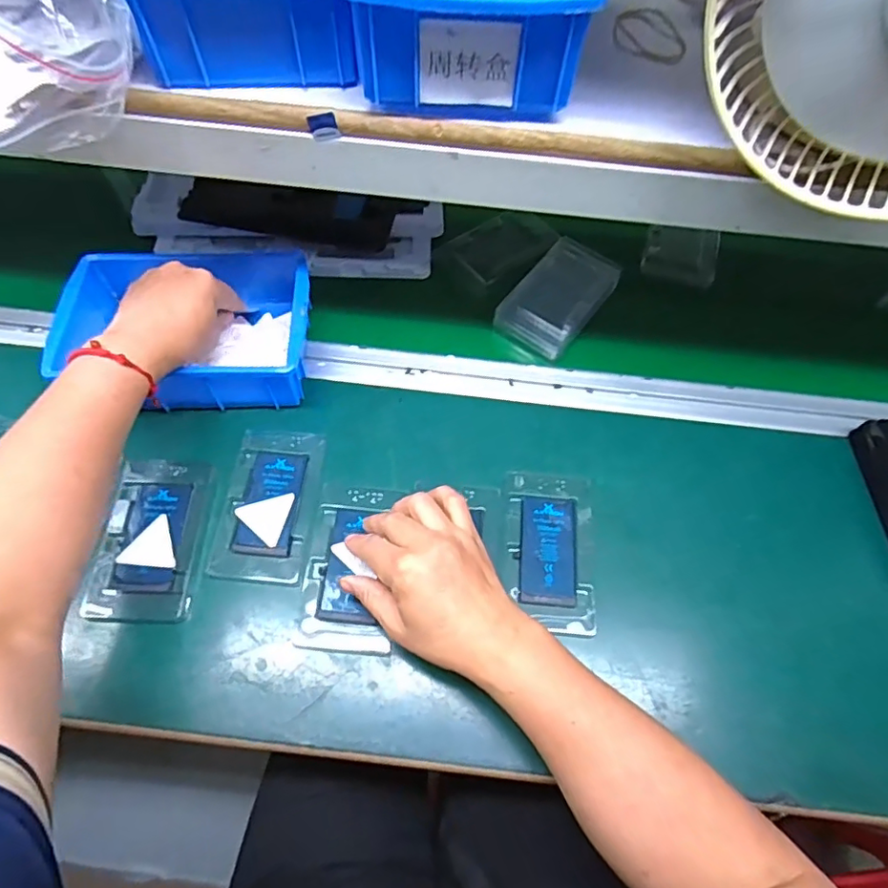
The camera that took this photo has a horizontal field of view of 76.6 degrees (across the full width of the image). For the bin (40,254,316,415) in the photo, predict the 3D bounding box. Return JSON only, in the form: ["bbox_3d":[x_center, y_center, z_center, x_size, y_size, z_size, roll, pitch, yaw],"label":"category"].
[{"bbox_3d":[-0.218,-0.106,0.499,0.200,0.065,0.146,-1,64,-3],"label":"bin"}]

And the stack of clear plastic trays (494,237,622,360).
[{"bbox_3d":[0.116,-0.149,0.563,0.077,0.022,0.133,34,65,15],"label":"stack of clear plastic trays"}]

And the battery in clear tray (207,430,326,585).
[{"bbox_3d":[-0.141,0.047,0.460,0.073,0.004,0.128,4,61,0],"label":"battery in clear tray"}]

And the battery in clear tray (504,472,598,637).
[{"bbox_3d":[0.085,0.083,0.451,0.068,0.007,0.129,4,61,0],"label":"battery in clear tray"}]

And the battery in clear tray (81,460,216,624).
[{"bbox_3d":[-0.228,0.073,0.444,0.075,0.008,0.127,2,61,-1],"label":"battery in clear tray"}]

